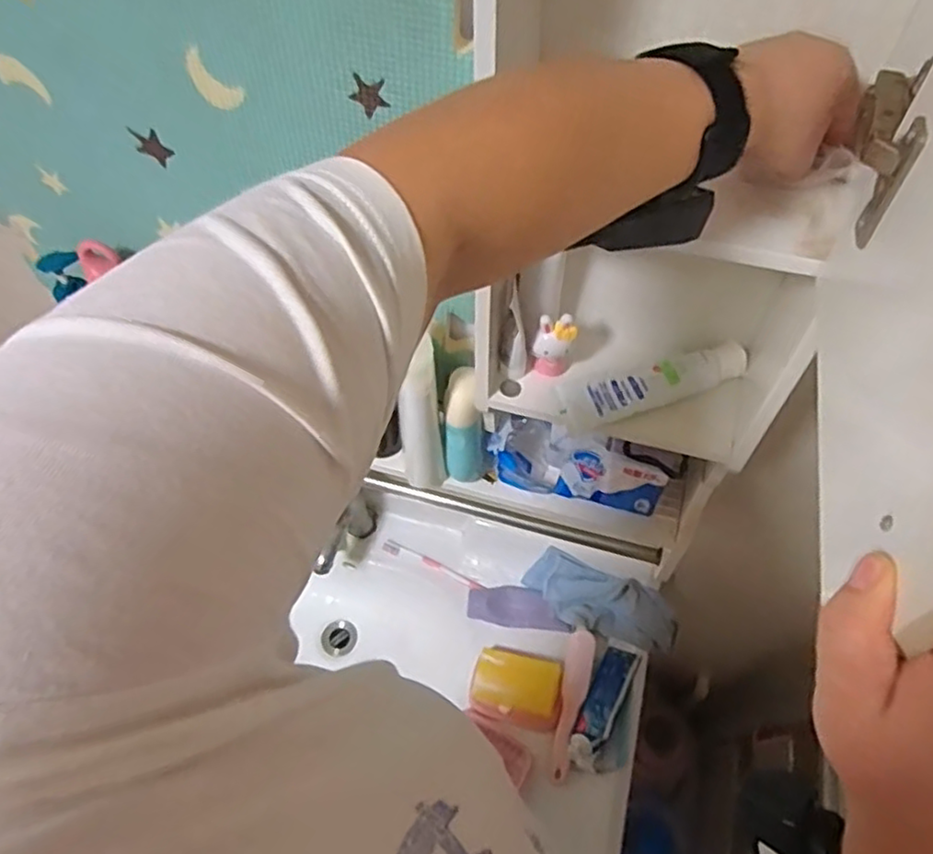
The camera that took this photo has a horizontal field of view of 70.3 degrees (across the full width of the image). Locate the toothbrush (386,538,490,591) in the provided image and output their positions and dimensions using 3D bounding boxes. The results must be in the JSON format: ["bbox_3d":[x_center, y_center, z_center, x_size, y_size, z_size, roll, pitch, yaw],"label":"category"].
[{"bbox_3d":[-0.051,0.223,1.063,0.179,0.021,0.020,22,58,16],"label":"toothbrush"}]

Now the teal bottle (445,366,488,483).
[{"bbox_3d":[-0.001,0.006,0.692,0.039,0.175,0.035,10,56,9],"label":"teal bottle"}]

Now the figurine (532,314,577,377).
[{"bbox_3d":[0.077,-0.071,0.587,0.034,0.071,0.027,5,55,5],"label":"figurine"}]

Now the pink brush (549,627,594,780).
[{"bbox_3d":[0.142,0.371,0.894,0.037,0.025,0.192,14,56,11],"label":"pink brush"}]

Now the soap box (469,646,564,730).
[{"bbox_3d":[0.071,0.360,0.924,0.123,0.032,0.091,11,56,9],"label":"soap box"}]

